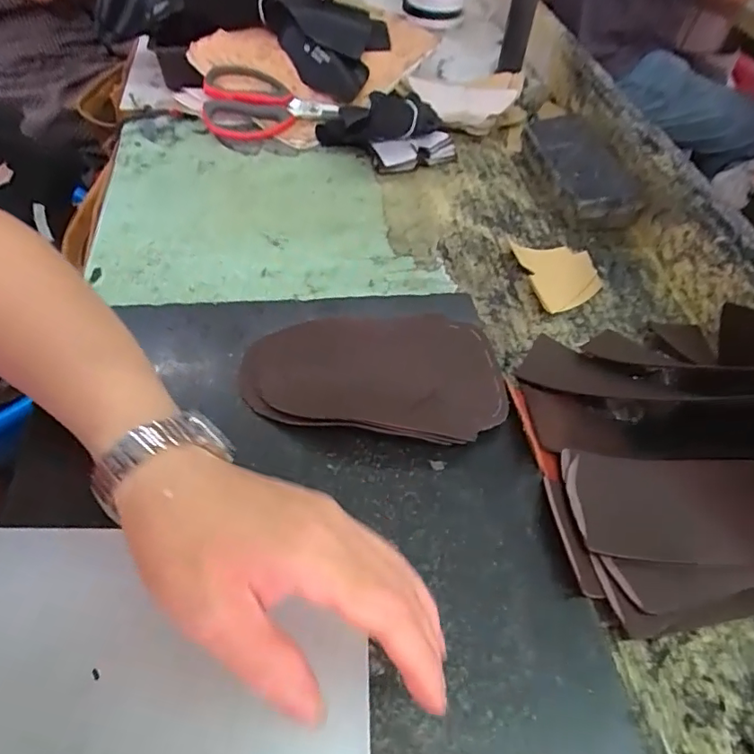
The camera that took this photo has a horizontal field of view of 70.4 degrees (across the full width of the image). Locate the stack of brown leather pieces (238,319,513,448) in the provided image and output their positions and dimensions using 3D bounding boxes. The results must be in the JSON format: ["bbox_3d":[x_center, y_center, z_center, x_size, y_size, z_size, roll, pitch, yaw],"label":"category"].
[{"bbox_3d":[-0.001,-0.006,0.364,0.173,0.015,0.106,2,48,-3],"label":"stack of brown leather pieces"}]

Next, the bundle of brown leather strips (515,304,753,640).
[{"bbox_3d":[0.213,0.008,0.337,0.194,0.106,0.257,5,51,-3],"label":"bundle of brown leather strips"}]

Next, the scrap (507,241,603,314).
[{"bbox_3d":[0.172,-0.102,0.506,0.063,0.012,0.096,-7,50,-11],"label":"scrap"}]

